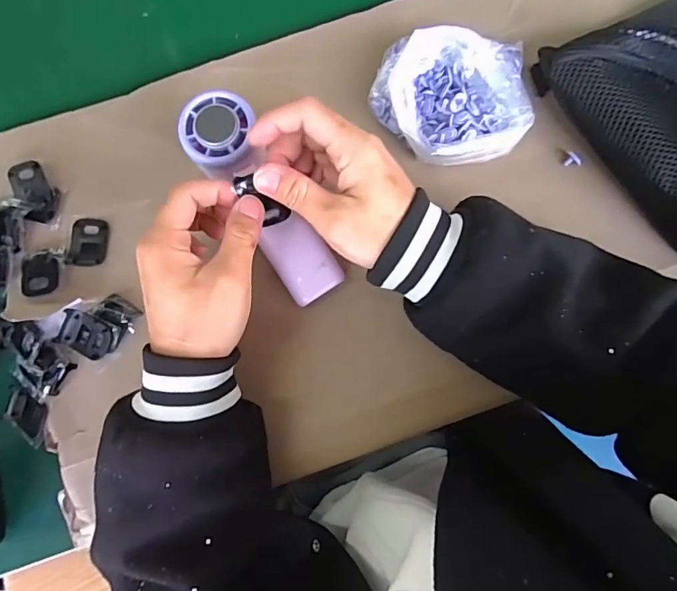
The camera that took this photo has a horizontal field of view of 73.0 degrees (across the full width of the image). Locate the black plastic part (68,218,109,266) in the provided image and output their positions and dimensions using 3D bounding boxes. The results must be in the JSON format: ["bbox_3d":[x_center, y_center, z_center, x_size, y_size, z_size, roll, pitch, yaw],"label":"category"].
[{"bbox_3d":[-0.202,-0.044,0.371,0.030,0.007,0.041,0,82,1],"label":"black plastic part"}]

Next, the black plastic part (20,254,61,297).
[{"bbox_3d":[-0.235,-0.016,0.361,0.031,0.008,0.033,-2,81,1],"label":"black plastic part"}]

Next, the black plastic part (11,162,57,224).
[{"bbox_3d":[-0.247,-0.083,0.370,0.028,0.012,0.050,-22,82,-2],"label":"black plastic part"}]

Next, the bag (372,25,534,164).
[{"bbox_3d":[0.089,-0.155,0.355,0.120,0.040,0.097,8,82,2],"label":"bag"}]

